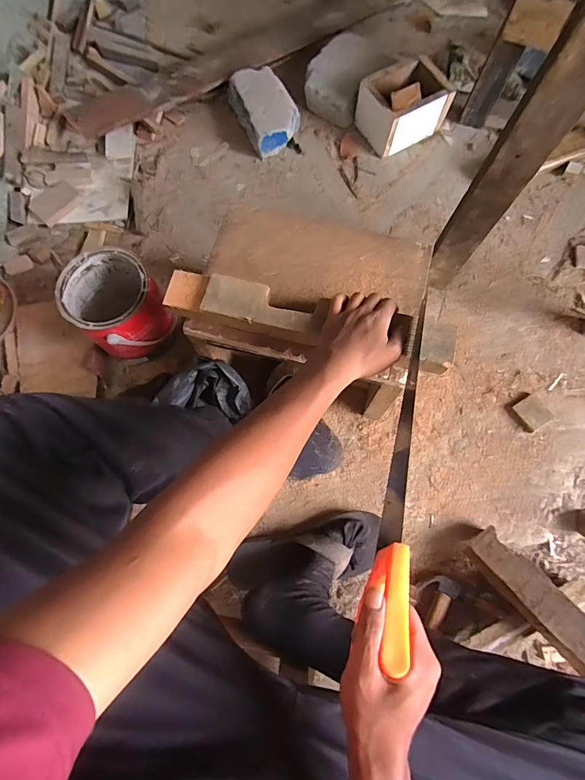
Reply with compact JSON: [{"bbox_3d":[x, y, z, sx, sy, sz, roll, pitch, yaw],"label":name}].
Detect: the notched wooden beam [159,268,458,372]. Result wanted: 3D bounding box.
[{"bbox_3d":[0.018,-0.091,0.550,0.389,0.050,0.071,13,73,6],"label":"notched wooden beam"}]

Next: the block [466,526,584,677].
[{"bbox_3d":[0.378,0.324,0.620,0.064,0.027,0.241,-39,61,-11],"label":"block"}]

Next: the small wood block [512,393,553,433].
[{"bbox_3d":[0.437,0.042,0.743,0.049,0.024,0.056,-32,75,-9],"label":"small wood block"}]

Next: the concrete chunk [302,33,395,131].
[{"bbox_3d":[0.118,-0.727,0.954,0.159,0.077,0.201,29,75,9],"label":"concrete chunk"}]

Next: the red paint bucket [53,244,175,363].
[{"bbox_3d":[-0.310,-0.147,0.736,0.140,0.148,0.152,0,73,0],"label":"red paint bucket"}]

